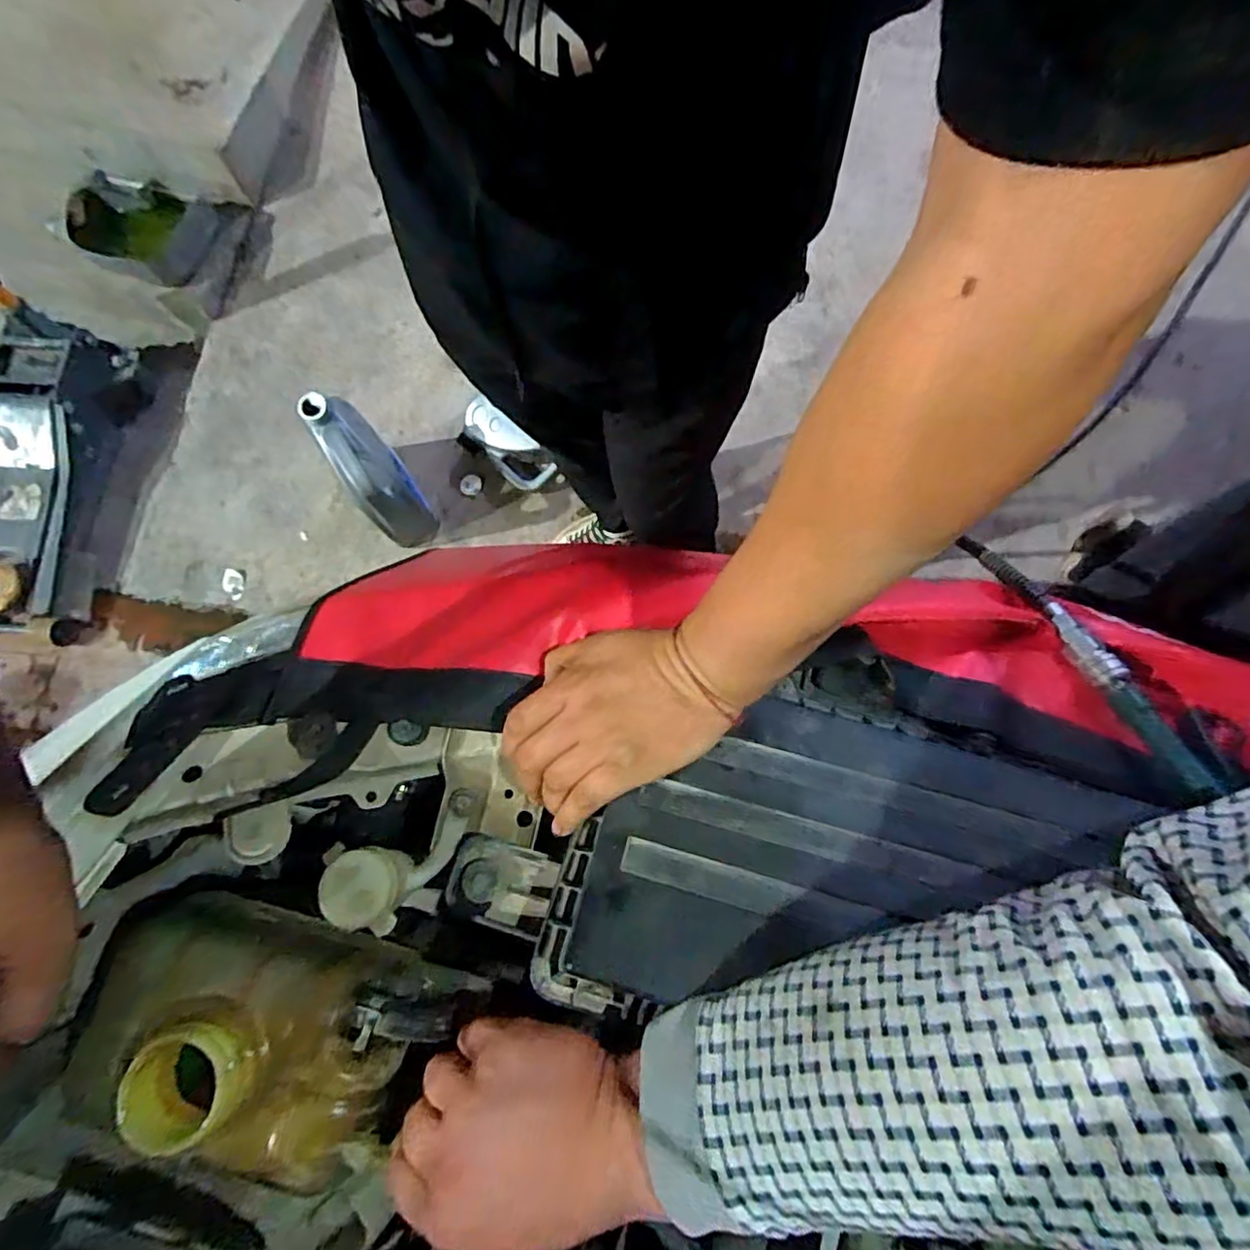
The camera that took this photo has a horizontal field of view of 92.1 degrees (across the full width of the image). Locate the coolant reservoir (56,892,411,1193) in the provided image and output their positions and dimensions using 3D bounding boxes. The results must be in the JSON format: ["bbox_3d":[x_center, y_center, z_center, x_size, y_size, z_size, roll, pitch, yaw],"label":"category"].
[{"bbox_3d":[-0.201,0.216,0.316,0.172,0.091,0.104,13,75,3],"label":"coolant reservoir"}]

